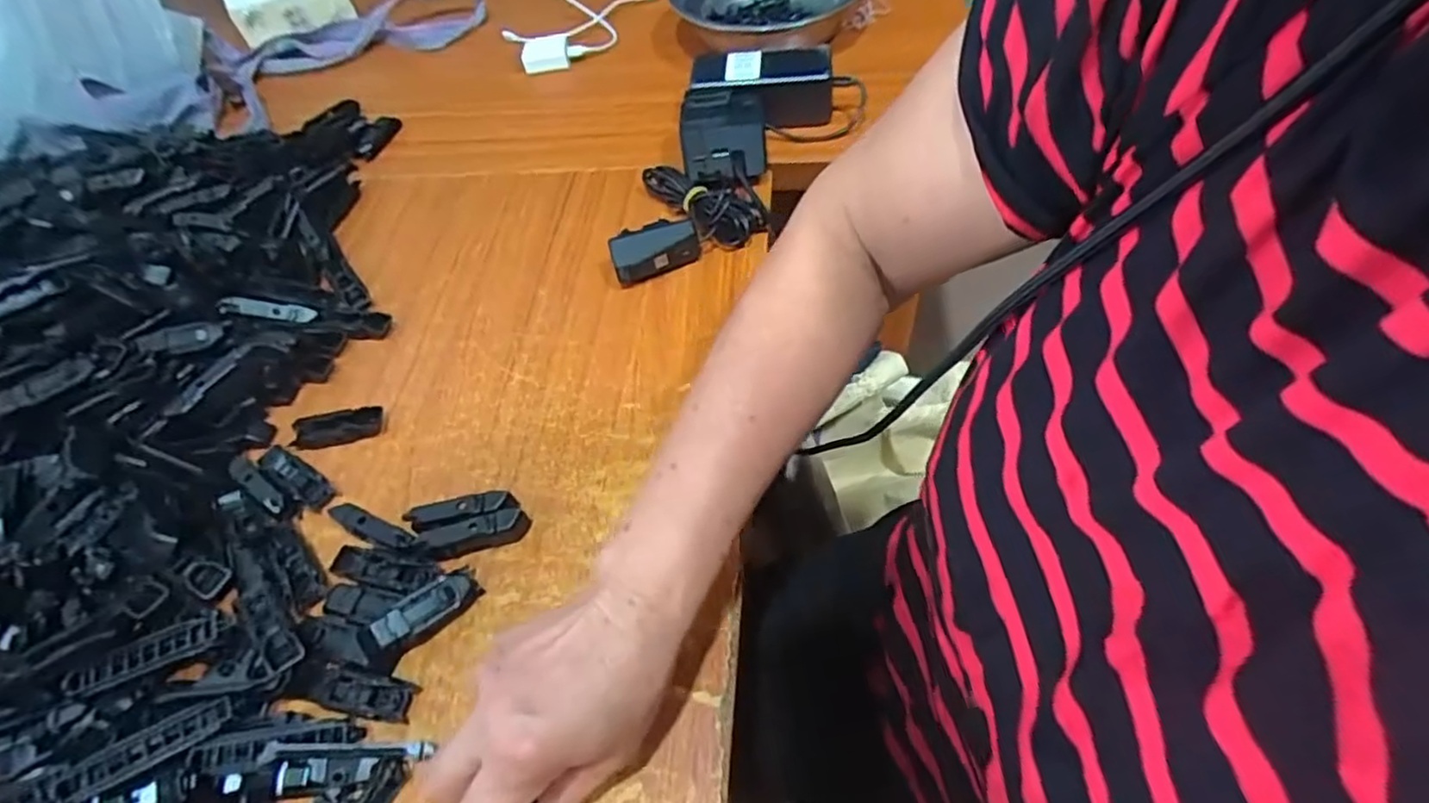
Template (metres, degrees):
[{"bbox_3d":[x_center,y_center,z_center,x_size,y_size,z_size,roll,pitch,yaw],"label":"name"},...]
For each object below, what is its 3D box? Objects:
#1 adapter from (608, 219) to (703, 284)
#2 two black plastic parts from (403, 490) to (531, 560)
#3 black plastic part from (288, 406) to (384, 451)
[{"bbox_3d":[-0.047,-0.118,0.535,0.068,0.040,0.026,-17,55,-7],"label":"adapter"},{"bbox_3d":[-0.153,0.078,0.423,0.071,0.021,0.031,-10,54,-1],"label":"two black plastic parts"},{"bbox_3d":[-0.269,0.019,0.481,0.062,0.015,0.021,-11,54,-2],"label":"black plastic part"}]

